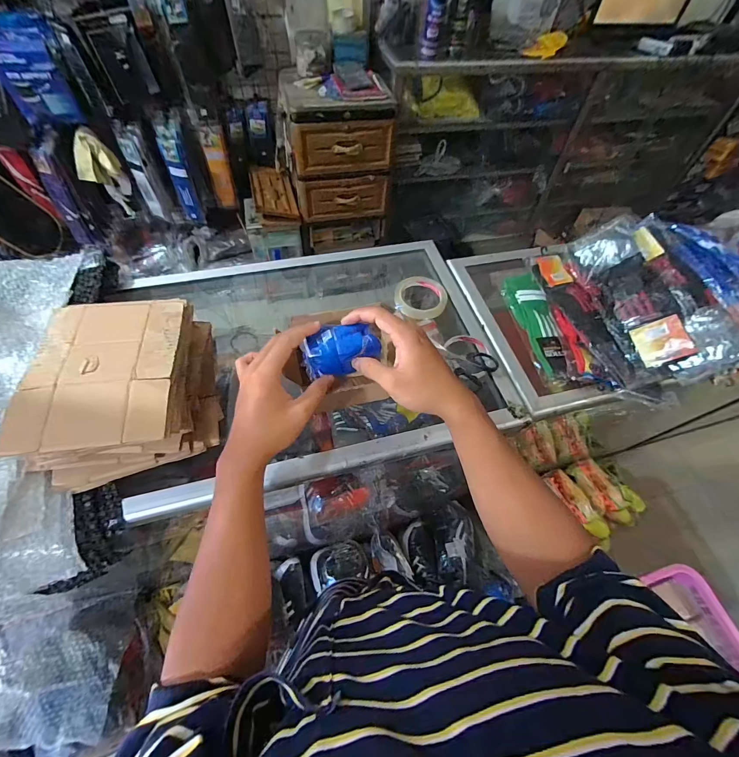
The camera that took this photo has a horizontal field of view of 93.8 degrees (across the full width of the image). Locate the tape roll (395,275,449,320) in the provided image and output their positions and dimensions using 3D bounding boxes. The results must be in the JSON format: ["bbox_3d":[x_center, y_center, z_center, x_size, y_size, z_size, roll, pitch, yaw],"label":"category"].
[{"bbox_3d":[0.097,-0.152,0.653,0.096,0.027,0.085,17,59,6],"label":"tape roll"}]

